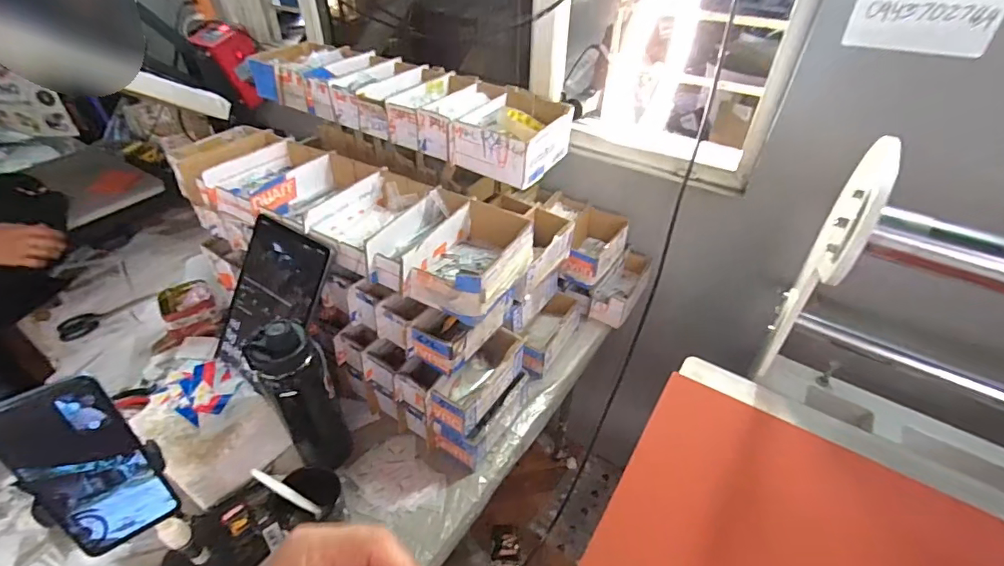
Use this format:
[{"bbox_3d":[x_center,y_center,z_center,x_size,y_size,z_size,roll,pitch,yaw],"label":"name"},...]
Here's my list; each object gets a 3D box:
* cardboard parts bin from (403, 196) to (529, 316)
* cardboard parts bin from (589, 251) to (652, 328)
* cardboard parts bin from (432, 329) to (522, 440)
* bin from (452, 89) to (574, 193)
[{"bbox_3d":[-0.037,-0.038,0.650,0.122,0.070,0.187,21,44,22],"label":"cardboard parts bin"},{"bbox_3d":[0.247,0.009,0.963,0.069,0.077,0.186,22,45,23],"label":"cardboard parts bin"},{"bbox_3d":[-0.037,0.139,0.694,0.076,0.072,0.156,25,46,26],"label":"cardboard parts bin"},{"bbox_3d":[0.014,-0.233,0.759,0.154,0.075,0.174,21,44,22],"label":"bin"}]

